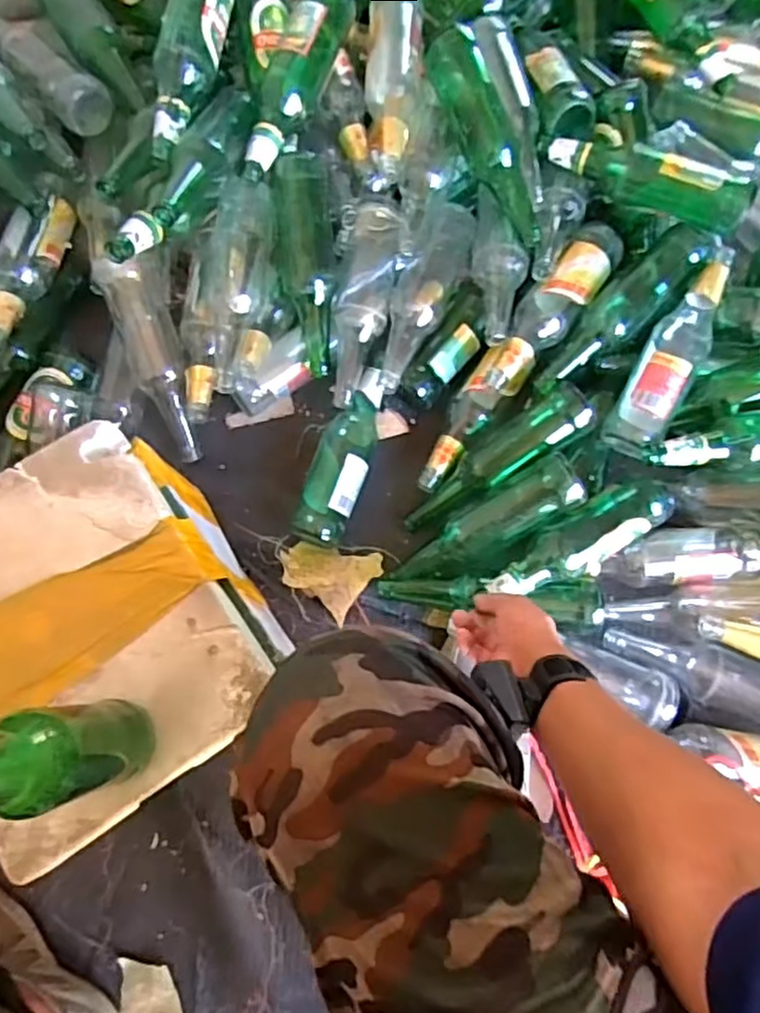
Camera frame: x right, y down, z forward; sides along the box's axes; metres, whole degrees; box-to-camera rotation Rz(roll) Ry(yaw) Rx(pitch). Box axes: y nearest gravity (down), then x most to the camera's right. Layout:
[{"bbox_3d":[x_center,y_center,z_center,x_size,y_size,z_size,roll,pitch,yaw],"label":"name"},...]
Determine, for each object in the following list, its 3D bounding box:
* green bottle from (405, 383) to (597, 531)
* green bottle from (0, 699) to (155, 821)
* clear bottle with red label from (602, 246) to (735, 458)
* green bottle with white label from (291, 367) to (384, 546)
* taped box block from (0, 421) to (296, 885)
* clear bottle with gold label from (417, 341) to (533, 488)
[{"bbox_3d":[0.142,-0.053,0.845,0.262,0.061,0.078,-36,77,6],"label":"green bottle"},{"bbox_3d":[-0.224,0.172,0.460,0.070,0.254,0.063,-15,75,-6],"label":"green bottle"},{"bbox_3d":[0.356,-0.186,0.820,0.066,0.077,0.271,28,88,6],"label":"clear bottle with red label"},{"bbox_3d":[-0.049,-0.061,0.870,0.074,0.065,0.225,16,74,3],"label":"green bottle with white label"},{"bbox_3d":[-0.275,0.133,0.695,0.279,0.205,0.318,-33,77,-10],"label":"taped box block"},{"bbox_3d":[0.114,-0.115,0.860,0.061,0.072,0.215,35,99,8],"label":"clear bottle with gold label"}]

